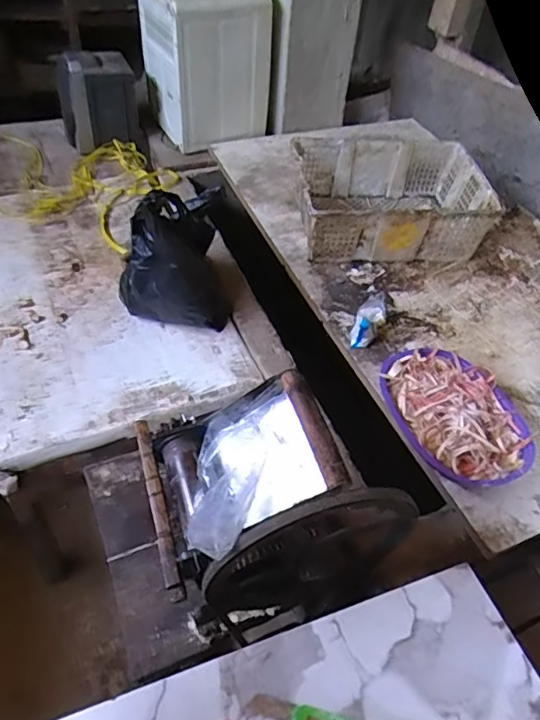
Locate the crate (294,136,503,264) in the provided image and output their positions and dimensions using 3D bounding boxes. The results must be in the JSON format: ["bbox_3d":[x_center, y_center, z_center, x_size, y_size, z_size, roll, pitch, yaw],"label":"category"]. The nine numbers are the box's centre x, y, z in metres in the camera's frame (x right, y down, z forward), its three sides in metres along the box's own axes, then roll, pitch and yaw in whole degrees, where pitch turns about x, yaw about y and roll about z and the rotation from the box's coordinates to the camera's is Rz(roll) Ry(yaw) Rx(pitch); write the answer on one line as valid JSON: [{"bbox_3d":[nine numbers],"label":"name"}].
[{"bbox_3d":[0.307,-0.424,1.416,0.469,0.153,0.368,-1,49,-5],"label":"crate"}]

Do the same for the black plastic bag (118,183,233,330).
[{"bbox_3d":[-0.196,-0.204,1.123,0.227,0.295,0.188,-17,52,-18],"label":"black plastic bag"}]

